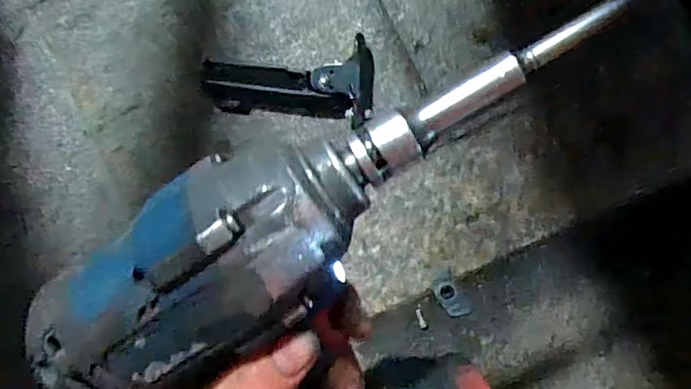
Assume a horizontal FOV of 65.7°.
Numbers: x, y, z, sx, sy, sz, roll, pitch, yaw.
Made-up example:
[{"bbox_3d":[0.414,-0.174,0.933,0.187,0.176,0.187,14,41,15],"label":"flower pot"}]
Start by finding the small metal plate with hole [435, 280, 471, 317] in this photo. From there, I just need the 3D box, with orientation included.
[{"bbox_3d":[0.096,0.095,0.483,0.020,0.004,0.037,-36,86,6],"label":"small metal plate with hole"}]

